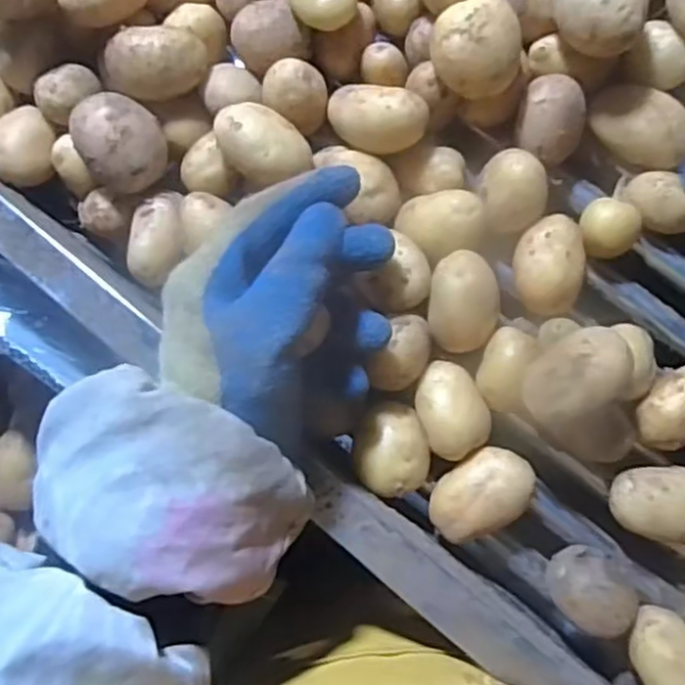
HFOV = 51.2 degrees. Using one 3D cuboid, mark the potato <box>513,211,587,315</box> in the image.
[{"bbox_3d":[0.113,-0.042,0.395,0.036,0.032,0.052,2,88,3],"label":"potato"}]

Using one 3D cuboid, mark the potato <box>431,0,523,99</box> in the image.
[{"bbox_3d":[0.069,-0.150,0.375,0.043,0.042,0.041,0,88,3],"label":"potato"}]

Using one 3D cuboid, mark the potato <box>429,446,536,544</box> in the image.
[{"bbox_3d":[0.074,0.082,0.389,0.057,0.035,0.037,-38,86,1],"label":"potato"}]

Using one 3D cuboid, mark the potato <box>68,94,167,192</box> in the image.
[{"bbox_3d":[-0.124,-0.111,0.397,0.050,0.033,0.046,37,90,4],"label":"potato"}]

